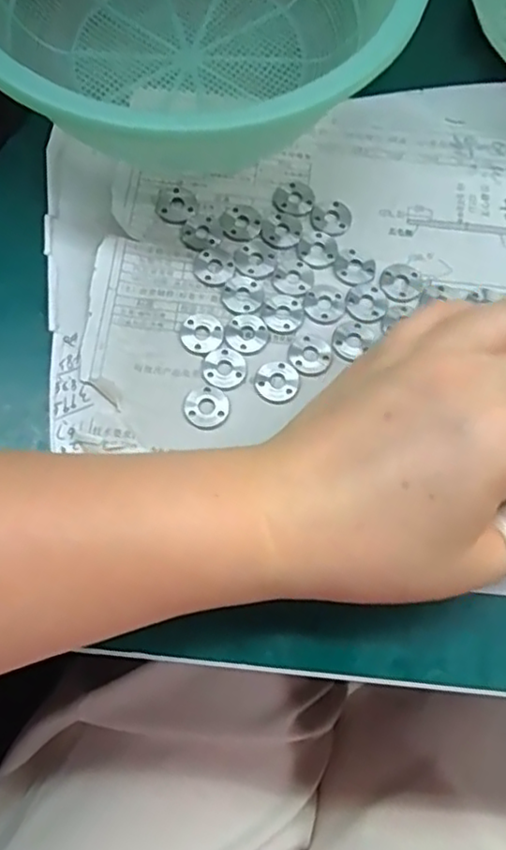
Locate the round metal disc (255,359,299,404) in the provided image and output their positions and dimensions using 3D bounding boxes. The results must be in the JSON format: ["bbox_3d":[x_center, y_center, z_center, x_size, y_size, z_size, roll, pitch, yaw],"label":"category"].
[{"bbox_3d":[0.009,-0.017,0.250,0.017,0.004,0.017,1,71,-2],"label":"round metal disc"}]

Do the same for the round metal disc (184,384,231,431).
[{"bbox_3d":[-0.018,-0.007,0.246,0.016,0.004,0.017,1,71,-2],"label":"round metal disc"}]

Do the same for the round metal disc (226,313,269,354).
[{"bbox_3d":[-0.002,-0.037,0.255,0.017,0.004,0.017,1,71,-2],"label":"round metal disc"}]

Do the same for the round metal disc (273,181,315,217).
[{"bbox_3d":[0.018,-0.097,0.277,0.017,0.004,0.017,1,71,-2],"label":"round metal disc"}]

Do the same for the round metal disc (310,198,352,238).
[{"bbox_3d":[0.033,-0.089,0.275,0.017,0.004,0.017,1,71,-2],"label":"round metal disc"}]

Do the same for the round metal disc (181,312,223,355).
[{"bbox_3d":[-0.020,-0.036,0.255,0.016,0.004,0.017,1,71,-2],"label":"round metal disc"}]

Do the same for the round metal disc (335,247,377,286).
[{"bbox_3d":[0.042,-0.066,0.266,0.017,0.004,0.017,1,71,-2],"label":"round metal disc"}]

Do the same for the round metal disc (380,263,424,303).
[{"bbox_3d":[0.061,-0.058,0.266,0.017,0.004,0.018,1,71,-2],"label":"round metal disc"}]

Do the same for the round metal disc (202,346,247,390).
[{"bbox_3d":[-0.011,-0.022,0.250,0.017,0.004,0.017,1,71,-2],"label":"round metal disc"}]

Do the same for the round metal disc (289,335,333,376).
[{"bbox_3d":[0.022,-0.028,0.254,0.017,0.004,0.017,1,71,-2],"label":"round metal disc"}]

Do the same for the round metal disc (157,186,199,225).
[{"bbox_3d":[-0.032,-0.094,0.274,0.017,0.004,0.018,1,71,-2],"label":"round metal disc"}]

